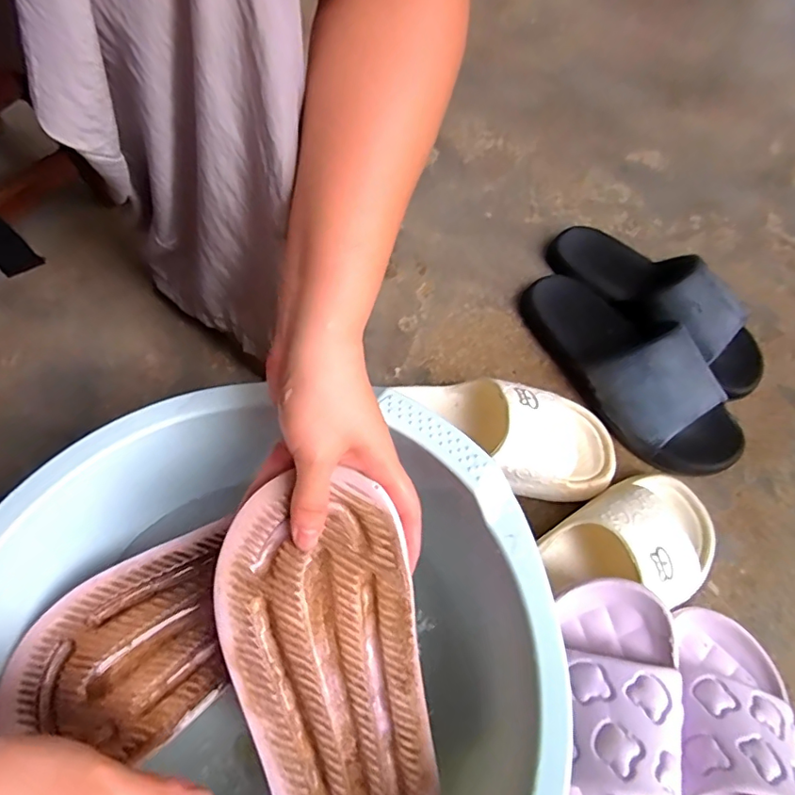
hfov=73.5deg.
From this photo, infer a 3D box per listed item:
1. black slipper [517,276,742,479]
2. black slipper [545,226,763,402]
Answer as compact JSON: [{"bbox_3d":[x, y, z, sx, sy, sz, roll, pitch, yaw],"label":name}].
[{"bbox_3d":[0.230,-0.038,0.535,0.106,0.076,0.265,-32,68,-19],"label":"black slipper"},{"bbox_3d":[0.289,-0.117,0.586,0.113,0.077,0.268,-30,67,-19],"label":"black slipper"}]

